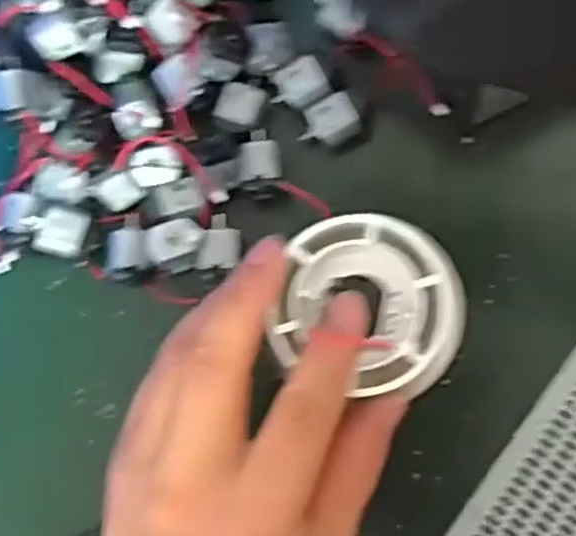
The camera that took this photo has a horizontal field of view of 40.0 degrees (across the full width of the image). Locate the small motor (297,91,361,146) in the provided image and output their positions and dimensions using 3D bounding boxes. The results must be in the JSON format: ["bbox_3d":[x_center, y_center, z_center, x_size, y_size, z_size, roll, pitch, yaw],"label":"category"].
[{"bbox_3d":[0.016,-0.059,0.320,0.025,0.010,0.018,-24,79,7],"label":"small motor"}]

